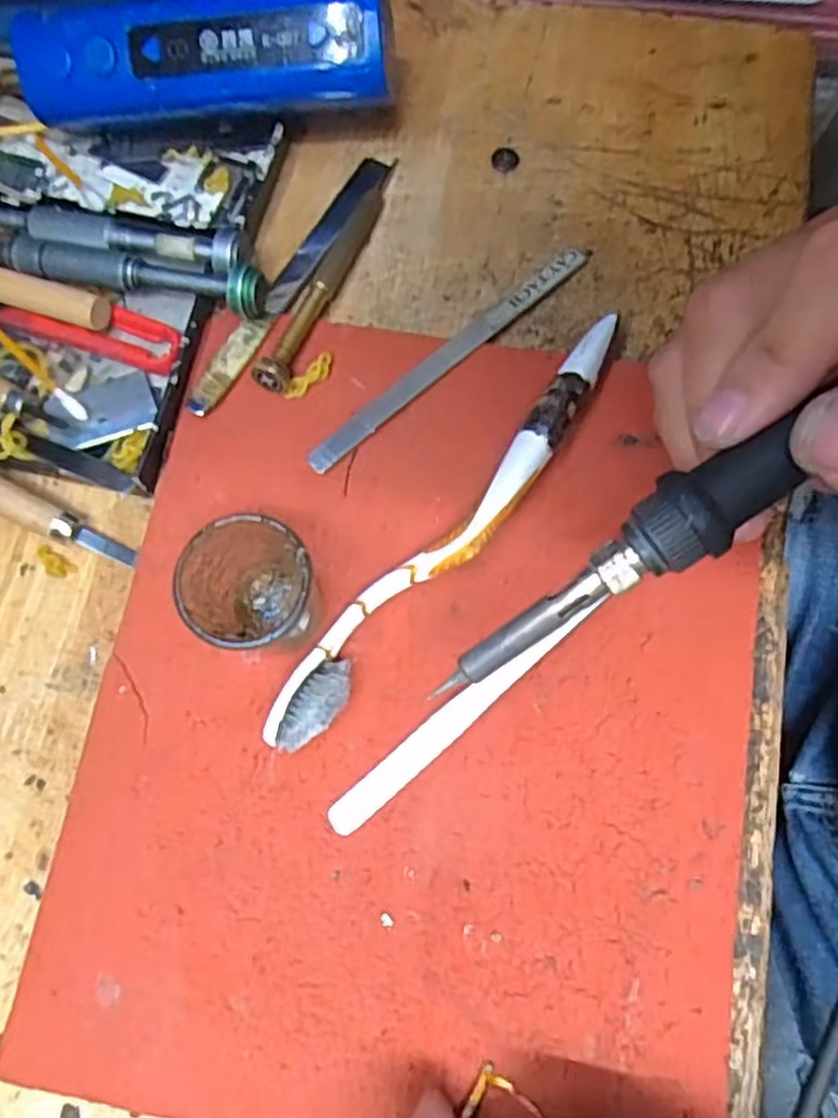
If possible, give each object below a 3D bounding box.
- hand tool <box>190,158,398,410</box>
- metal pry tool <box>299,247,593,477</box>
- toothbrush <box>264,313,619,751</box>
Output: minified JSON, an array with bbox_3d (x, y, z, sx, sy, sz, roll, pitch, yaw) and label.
[{"bbox_3d":[-0.047,-0.105,0.273,0.014,0.005,0.126,29,77,9],"label":"hand tool"},{"bbox_3d":[0.011,-0.074,0.263,0.128,0.004,0.010,-41,77,-9],"label":"metal pry tool"},{"bbox_3d":[0.013,-0.010,0.239,0.020,0.016,0.175,39,79,11],"label":"toothbrush"}]

